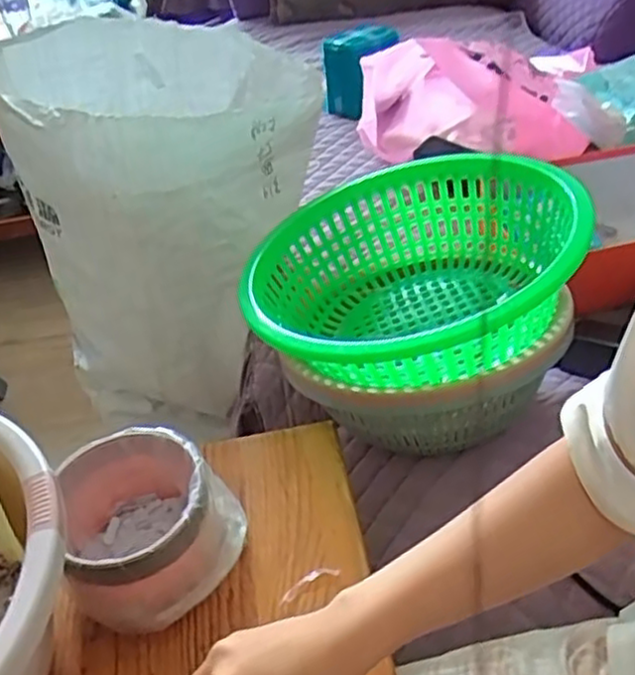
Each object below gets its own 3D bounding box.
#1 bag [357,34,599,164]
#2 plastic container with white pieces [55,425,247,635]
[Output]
[{"bbox_3d":[0.268,-0.429,1.198,0.346,0.172,0.267,4,39,14],"label":"bag"},{"bbox_3d":[-0.121,0.134,0.529,0.122,0.079,0.121,-20,40,-15],"label":"plastic container with white pieces"}]

